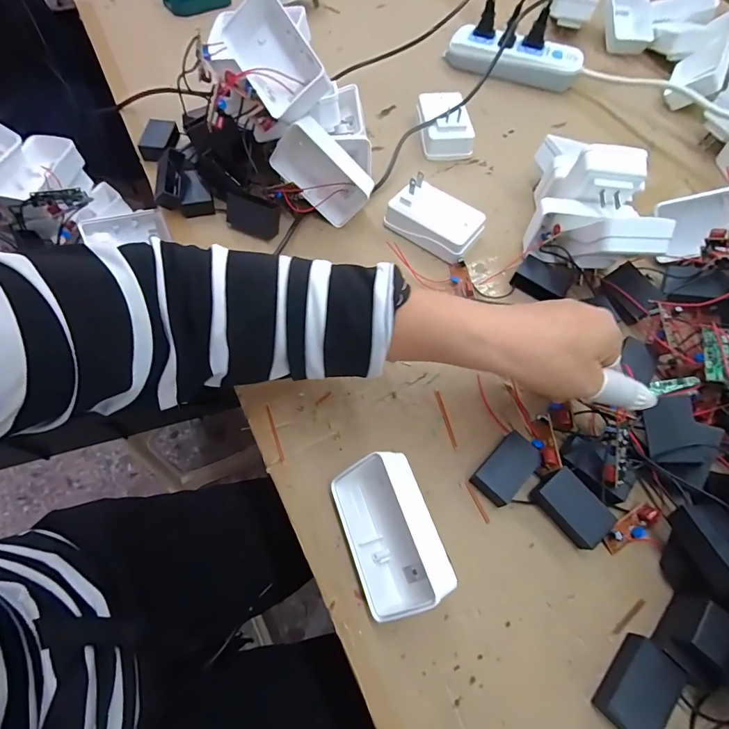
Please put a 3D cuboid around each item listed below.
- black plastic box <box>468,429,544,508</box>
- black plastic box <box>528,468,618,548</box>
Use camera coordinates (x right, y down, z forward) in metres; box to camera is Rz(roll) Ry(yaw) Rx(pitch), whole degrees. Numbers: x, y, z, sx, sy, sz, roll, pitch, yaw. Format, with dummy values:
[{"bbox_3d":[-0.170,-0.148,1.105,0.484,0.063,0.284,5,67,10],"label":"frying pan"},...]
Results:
[{"bbox_3d":[0.104,0.077,0.299,0.049,0.017,0.029,-40,71,-20],"label":"black plastic box"},{"bbox_3d":[0.145,0.100,0.285,0.032,0.020,0.049,-37,70,-19],"label":"black plastic box"}]

